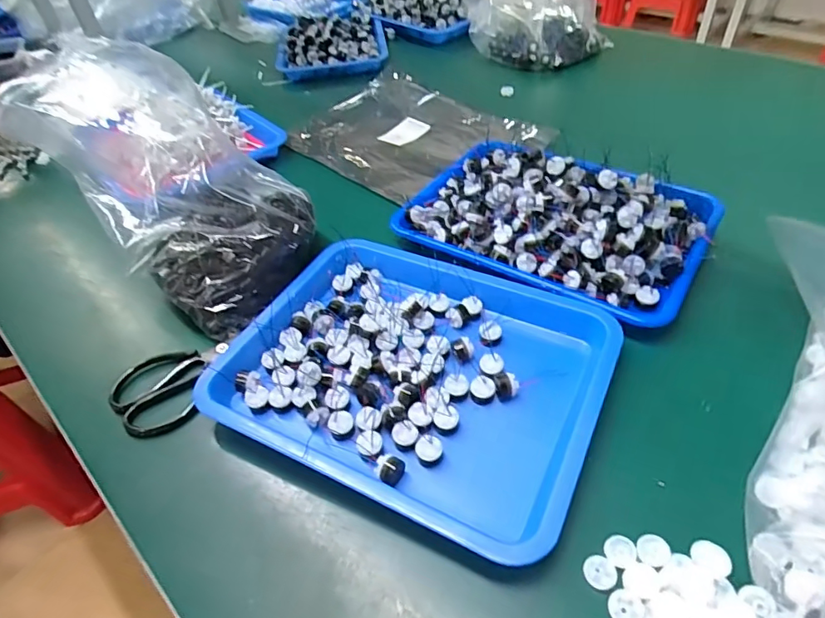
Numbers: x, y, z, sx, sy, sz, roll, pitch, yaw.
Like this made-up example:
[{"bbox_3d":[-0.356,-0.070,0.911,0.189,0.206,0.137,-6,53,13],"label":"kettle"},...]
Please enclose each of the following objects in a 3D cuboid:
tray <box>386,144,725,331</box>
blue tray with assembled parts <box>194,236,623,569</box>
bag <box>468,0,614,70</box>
[{"bbox_3d":[0.163,-0.116,0.599,0.330,0.068,0.237,25,53,26],"label":"tray"},{"bbox_3d":[-0.001,0.051,0.470,0.322,0.061,0.251,19,48,21],"label":"blue tray with assembled parts"},{"bbox_3d":[0.251,-0.605,1.059,0.275,0.111,0.316,1,46,7],"label":"bag"}]

